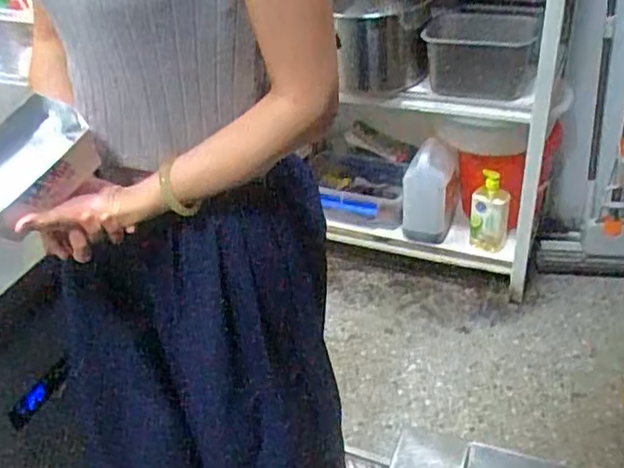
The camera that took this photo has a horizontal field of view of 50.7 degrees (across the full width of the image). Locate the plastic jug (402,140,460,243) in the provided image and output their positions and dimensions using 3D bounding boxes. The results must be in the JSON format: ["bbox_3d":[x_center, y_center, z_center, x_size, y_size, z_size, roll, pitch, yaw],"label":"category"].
[{"bbox_3d":[0.340,-0.109,1.889,0.160,0.274,0.109,2,38,11],"label":"plastic jug"}]

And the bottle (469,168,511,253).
[{"bbox_3d":[0.495,-0.061,1.828,0.105,0.223,0.066,5,39,15],"label":"bottle"}]

